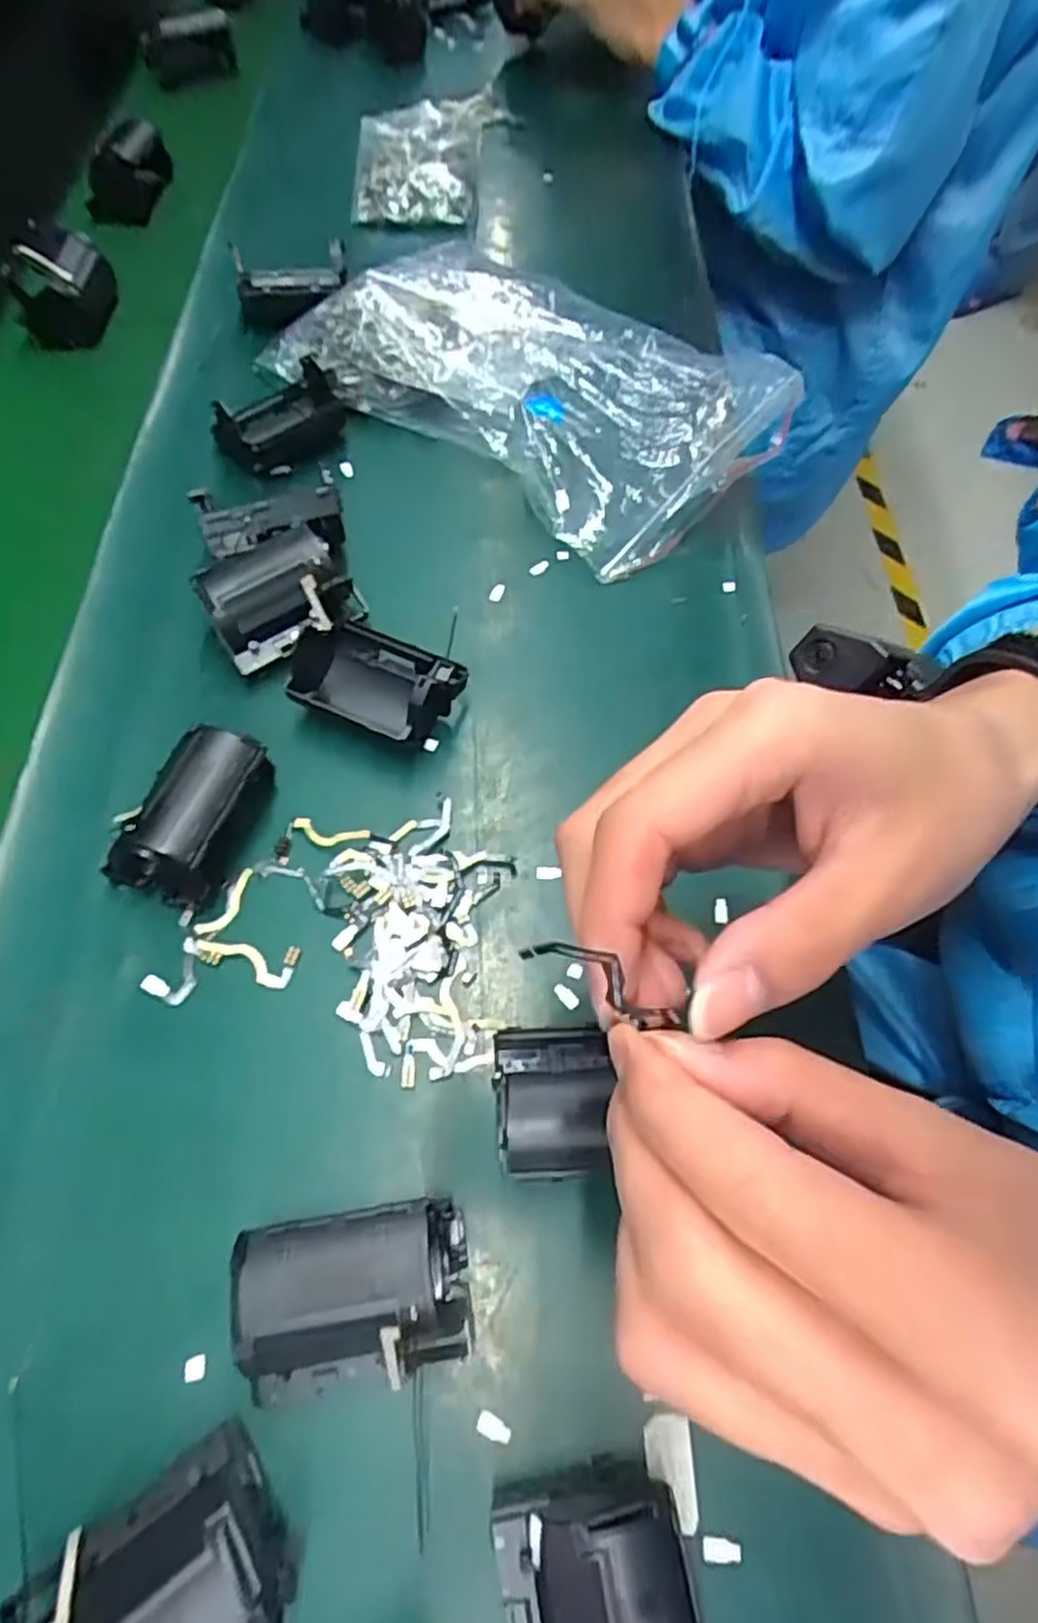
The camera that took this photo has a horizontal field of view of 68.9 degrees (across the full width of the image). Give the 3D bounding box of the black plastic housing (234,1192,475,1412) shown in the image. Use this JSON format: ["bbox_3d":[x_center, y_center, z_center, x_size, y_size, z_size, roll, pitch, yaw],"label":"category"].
[{"bbox_3d":[-0.052,0.157,0.246,0.070,0.043,0.047,-7,63,-4],"label":"black plastic housing"}]

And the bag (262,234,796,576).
[{"bbox_3d":[0.011,-0.265,0.457,0.268,0.035,0.180,36,68,16],"label":"bag"}]

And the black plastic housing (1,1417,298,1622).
[{"bbox_3d":[-0.101,0.219,0.210,0.069,0.043,0.050,-31,68,-15],"label":"black plastic housing"}]

